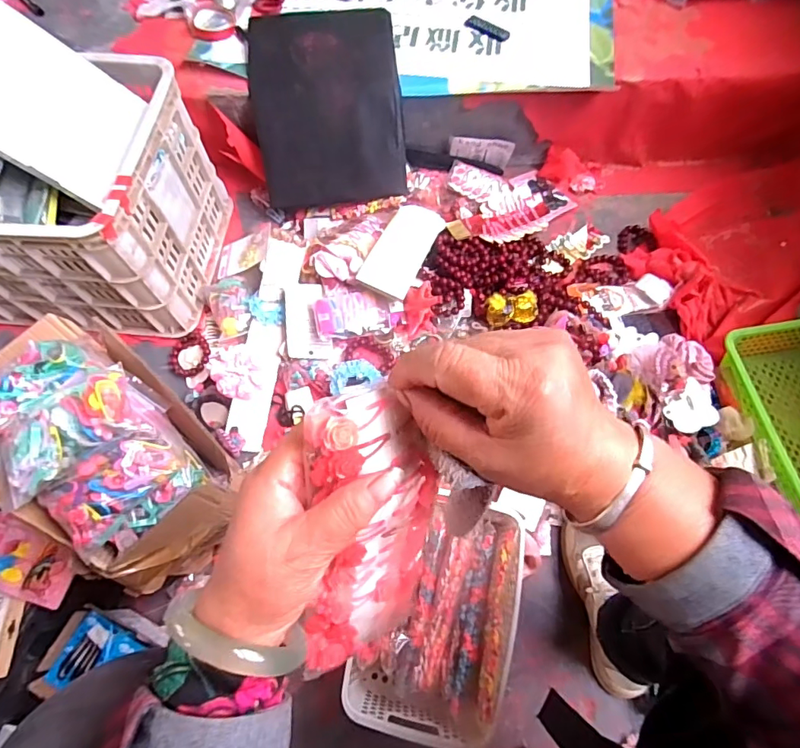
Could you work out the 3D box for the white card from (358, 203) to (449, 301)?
[{"bbox_3d":[0.008,-0.236,0.919,0.092,0.010,0.218,26,63,3],"label":"white card"}]

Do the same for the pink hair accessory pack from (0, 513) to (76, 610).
[{"bbox_3d":[-0.457,0.225,0.596,0.140,0.024,0.077,18,68,9],"label":"pink hair accessory pack"}]

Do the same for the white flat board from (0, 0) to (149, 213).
[{"bbox_3d":[-0.552,-0.412,0.686,0.343,0.013,0.210,30,62,-29],"label":"white flat board"}]

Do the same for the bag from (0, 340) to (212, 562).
[{"bbox_3d":[-0.354,0.072,0.554,0.240,0.098,0.158,39,73,16],"label":"bag"}]

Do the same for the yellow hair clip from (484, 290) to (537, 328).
[{"bbox_3d":[0.196,-0.117,0.867,0.085,0.033,0.059,-3,67,1],"label":"yellow hair clip"}]

